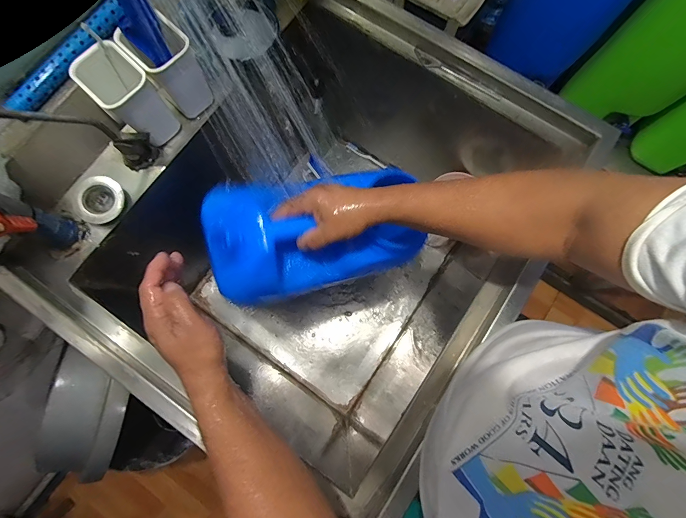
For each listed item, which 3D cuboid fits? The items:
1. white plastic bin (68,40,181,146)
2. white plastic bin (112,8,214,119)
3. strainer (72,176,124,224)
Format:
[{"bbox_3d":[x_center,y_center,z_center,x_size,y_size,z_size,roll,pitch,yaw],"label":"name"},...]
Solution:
[{"bbox_3d":[-0.307,-0.233,0.472,0.091,0.106,0.073,41,82,7],"label":"white plastic bin"},{"bbox_3d":[-0.252,-0.282,0.489,0.075,0.118,0.072,-42,82,-7],"label":"white plastic bin"},{"bbox_3d":[-0.378,-0.091,0.505,0.064,0.020,0.070,2,83,-14],"label":"strainer"}]

